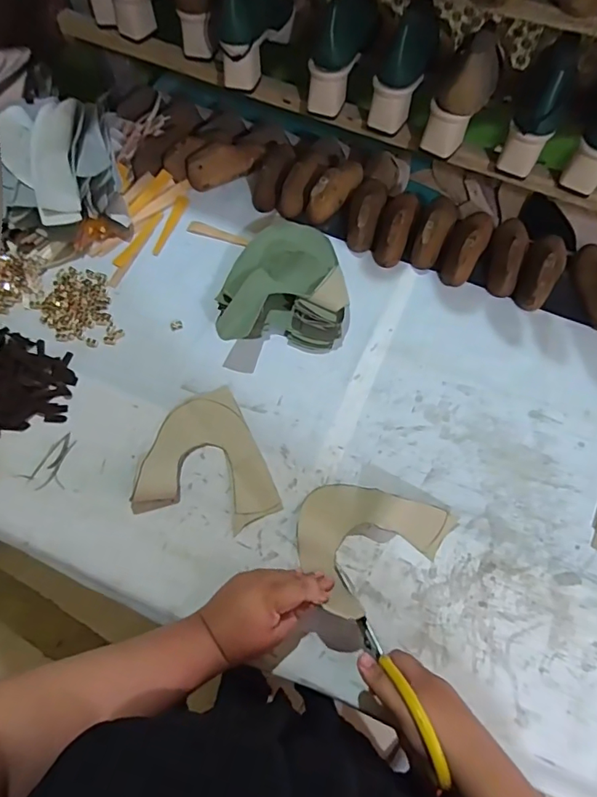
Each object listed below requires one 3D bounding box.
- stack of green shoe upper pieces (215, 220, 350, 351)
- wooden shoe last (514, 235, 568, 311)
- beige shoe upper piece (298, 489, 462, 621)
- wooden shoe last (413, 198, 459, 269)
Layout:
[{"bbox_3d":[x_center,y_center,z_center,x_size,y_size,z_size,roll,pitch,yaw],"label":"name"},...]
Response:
[{"bbox_3d":[-0.023,-0.165,0.685,0.175,0.066,0.195,-4,66,1],"label":"stack of green shoe upper pieces"},{"bbox_3d":[0.345,-0.185,0.687,0.054,0.054,0.130,24,69,12],"label":"wooden shoe last"},{"bbox_3d":[0.080,0.174,0.553,0.169,0.028,0.138,13,67,8],"label":"beige shoe upper piece"},{"bbox_3d":[0.203,-0.255,0.721,0.046,0.057,0.131,24,69,12],"label":"wooden shoe last"}]

